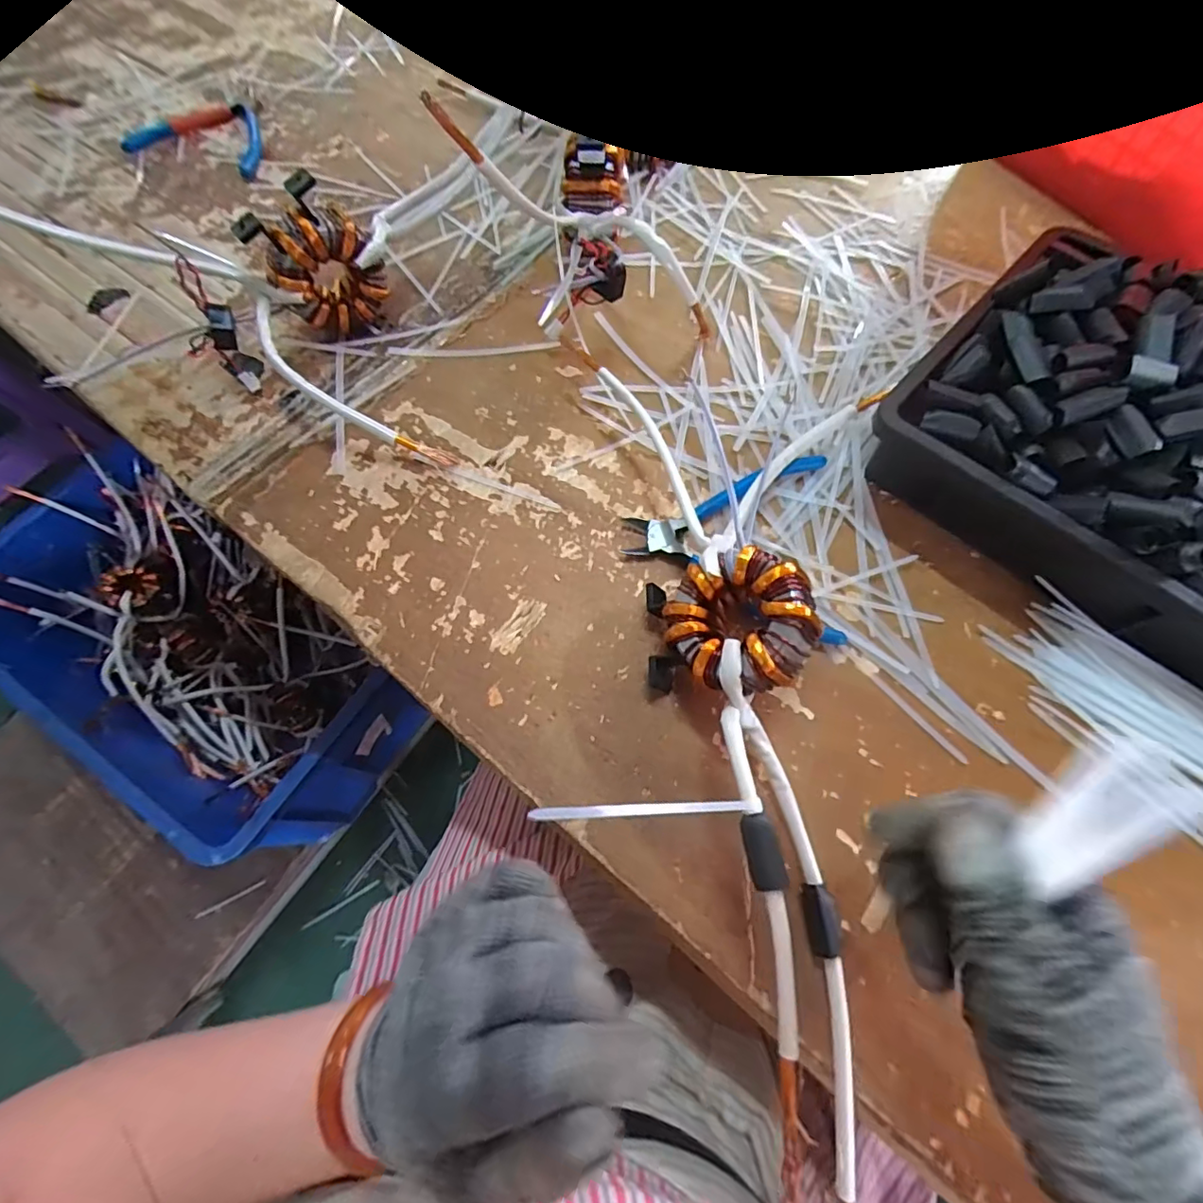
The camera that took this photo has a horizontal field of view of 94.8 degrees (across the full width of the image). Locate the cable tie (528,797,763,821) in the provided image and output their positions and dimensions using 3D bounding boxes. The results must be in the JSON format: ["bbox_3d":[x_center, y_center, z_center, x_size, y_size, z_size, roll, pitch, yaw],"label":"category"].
[{"bbox_3d":[0.024,0.082,0.219,0.119,0.004,0.006,13,61,-35],"label":"cable tie"}]

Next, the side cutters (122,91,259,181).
[{"bbox_3d":[-0.411,-0.461,0.557,0.132,0.009,0.151,-14,67,-5],"label":"side cutters"}]

